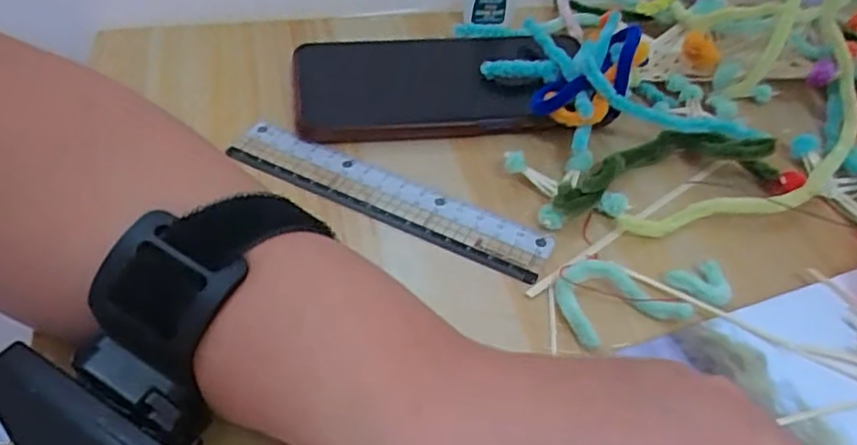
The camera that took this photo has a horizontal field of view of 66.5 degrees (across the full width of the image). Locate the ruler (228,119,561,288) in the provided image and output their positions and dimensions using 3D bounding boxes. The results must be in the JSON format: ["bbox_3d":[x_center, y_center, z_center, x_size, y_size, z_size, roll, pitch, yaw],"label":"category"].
[{"bbox_3d":[-0.020,-0.013,0.300,0.156,0.006,0.028,22,49,15],"label":"ruler"}]

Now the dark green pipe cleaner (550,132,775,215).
[{"bbox_3d":[0.106,-0.030,0.311,0.115,0.022,0.038,-10,49,-14],"label":"dark green pipe cleaner"}]

